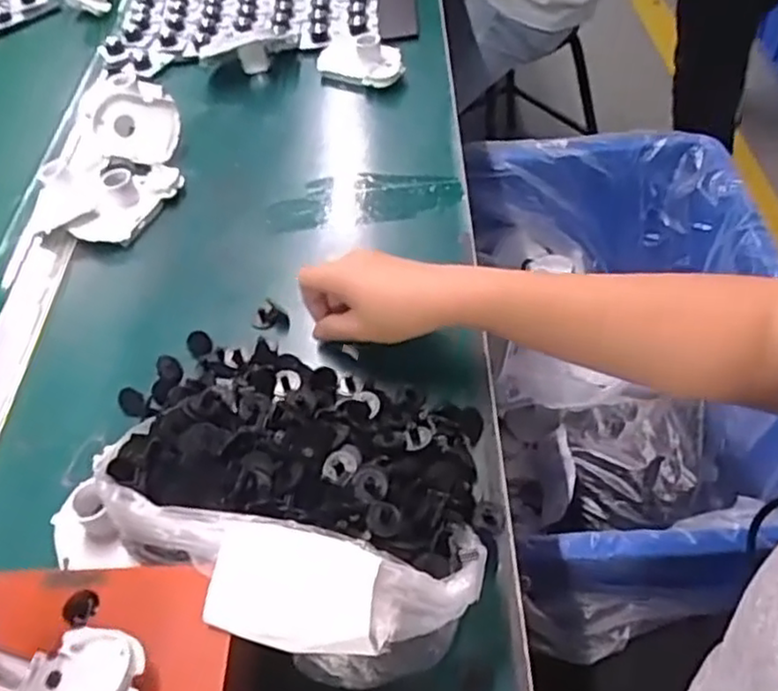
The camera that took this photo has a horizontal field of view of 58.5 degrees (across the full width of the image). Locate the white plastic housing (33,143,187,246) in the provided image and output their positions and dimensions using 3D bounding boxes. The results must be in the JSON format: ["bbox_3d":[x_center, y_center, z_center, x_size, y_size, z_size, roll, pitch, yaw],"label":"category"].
[{"bbox_3d":[-0.262,-0.140,0.630,0.113,0.037,0.098,15,54,19],"label":"white plastic housing"}]

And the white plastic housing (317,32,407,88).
[{"bbox_3d":[-0.029,-0.306,0.742,0.101,0.031,0.055,22,57,24],"label":"white plastic housing"}]

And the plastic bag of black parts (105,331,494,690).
[{"bbox_3d":[-0.069,0.067,0.409,0.273,0.080,0.190,17,55,20],"label":"plastic bag of black parts"}]

